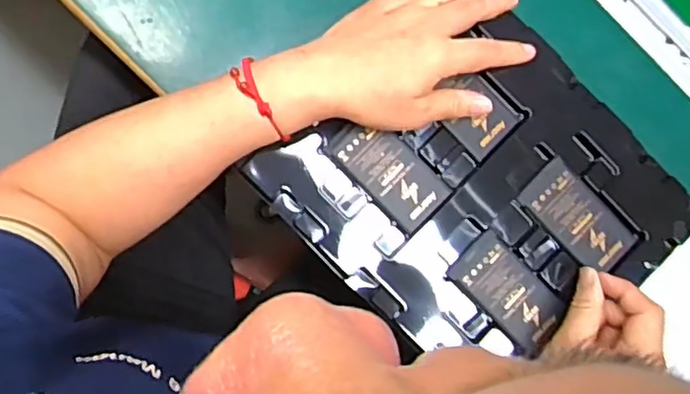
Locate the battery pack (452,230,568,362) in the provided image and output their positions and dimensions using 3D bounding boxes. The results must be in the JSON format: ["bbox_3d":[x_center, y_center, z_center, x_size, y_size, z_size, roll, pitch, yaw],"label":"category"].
[{"bbox_3d":[0.117,0.068,0.446,0.082,0.010,0.045,43,87,-2],"label":"battery pack"}]

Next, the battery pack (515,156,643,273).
[{"bbox_3d":[0.169,0.016,0.458,0.089,0.010,0.045,43,82,-4],"label":"battery pack"}]

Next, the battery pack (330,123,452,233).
[{"bbox_3d":[0.032,-0.020,0.444,0.041,0.005,0.084,-43,93,-8],"label":"battery pack"}]

